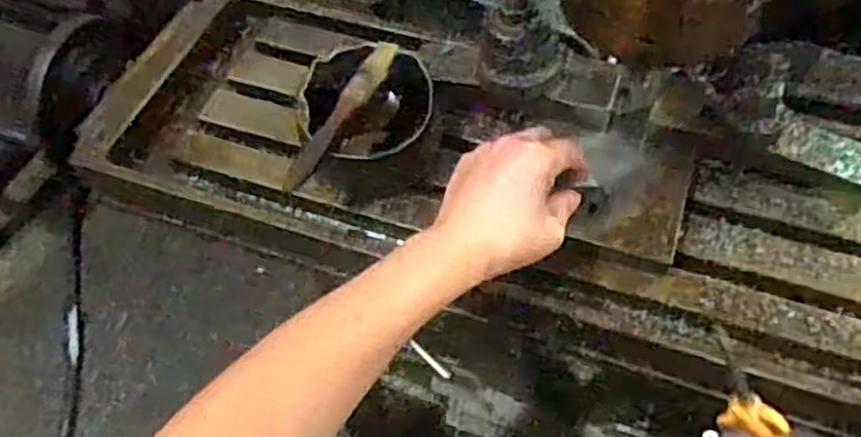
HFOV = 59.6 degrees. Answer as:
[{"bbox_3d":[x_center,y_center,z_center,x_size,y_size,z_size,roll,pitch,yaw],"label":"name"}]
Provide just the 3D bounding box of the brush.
[{"bbox_3d":[-0.066,-0.077,0.546,0.023,0.015,0.147,22,59,17],"label":"brush"}]

